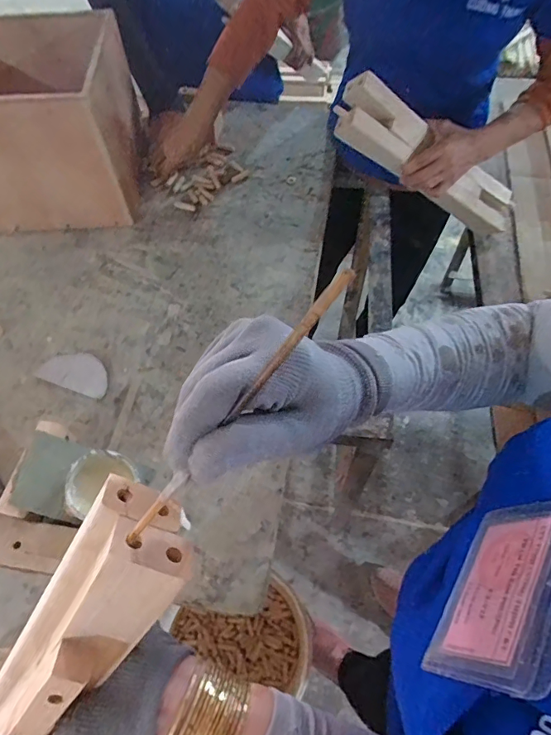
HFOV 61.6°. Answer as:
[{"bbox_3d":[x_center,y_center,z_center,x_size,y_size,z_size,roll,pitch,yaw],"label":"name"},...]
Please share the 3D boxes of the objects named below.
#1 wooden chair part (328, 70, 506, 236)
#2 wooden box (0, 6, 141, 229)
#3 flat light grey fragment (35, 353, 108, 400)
[{"bbox_3d":[0.261,-0.327,0.755,0.401,0.087,0.062,14,51,-34],"label":"wooden chair part"},{"bbox_3d":[-0.425,-0.407,0.795,0.342,0.235,0.266,-2,61,-1],"label":"wooden box"},{"bbox_3d":[-0.293,0.004,0.682,0.107,0.015,0.057,17,61,13],"label":"flat light grey fragment"}]

